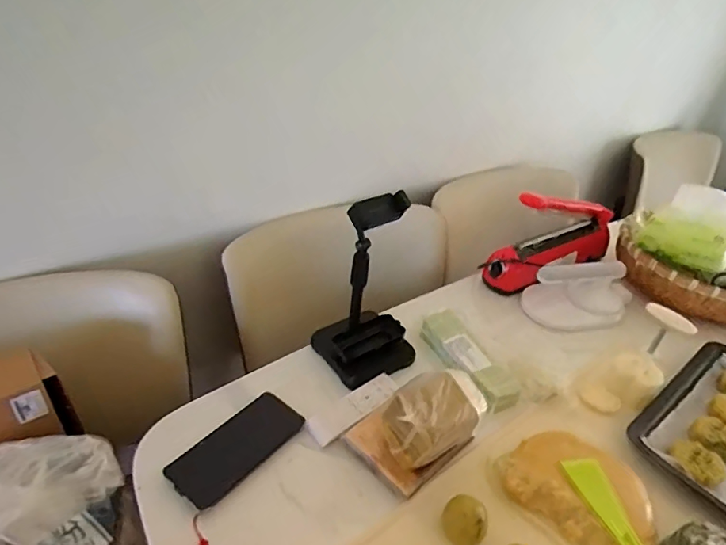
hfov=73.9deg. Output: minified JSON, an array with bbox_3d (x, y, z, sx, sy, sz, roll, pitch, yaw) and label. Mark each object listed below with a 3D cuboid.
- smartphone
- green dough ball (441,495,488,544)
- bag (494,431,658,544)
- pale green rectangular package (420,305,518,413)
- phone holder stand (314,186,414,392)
[{"bbox_3d":[-0.150,0.208,0.582,0.072,0.009,0.157,28,41,28],"label":"smartphone"},{"bbox_3d":[0.110,0.268,0.522,0.047,0.038,0.054,10,36,5],"label":"green dough ball"},{"bbox_3d":[0.252,0.250,0.563,0.168,0.026,0.118,30,42,29],"label":"bag"},{"bbox_3d":[0.157,0.128,0.725,0.066,0.039,0.175,-15,40,-26],"label":"pale green rectangular package"},{"bbox_3d":[0.011,0.021,0.664,0.126,0.239,0.114,-18,42,-30],"label":"phone holder stand"}]

